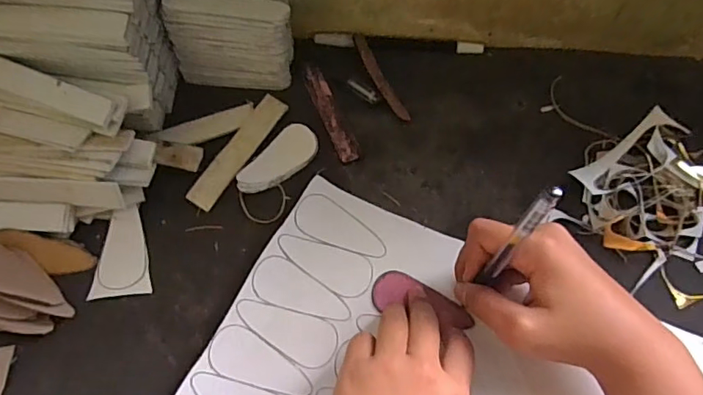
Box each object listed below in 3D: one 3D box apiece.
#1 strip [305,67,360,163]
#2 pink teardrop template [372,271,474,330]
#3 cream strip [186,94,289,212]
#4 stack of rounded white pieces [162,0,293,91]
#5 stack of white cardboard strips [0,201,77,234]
[{"bbox_3d":[-0.017,-0.070,0.422,0.018,0.006,0.095,-21,67,-10],"label":"strip"},{"bbox_3d":[0.049,0.071,0.348,0.070,0.009,0.028,19,66,19],"label":"pink teardrop template"},{"bbox_3d":[-0.089,-0.038,0.401,0.024,0.004,0.109,28,68,12],"label":"cream strip"},{"bbox_3d":[-0.094,-0.140,0.398,0.094,0.097,0.061,6,65,2],"label":"stack of rounded white pieces"},{"bbox_3d":[-0.259,0.012,0.363,0.122,0.011,0.022,4,88,3],"label":"stack of white cardboard strips"}]

